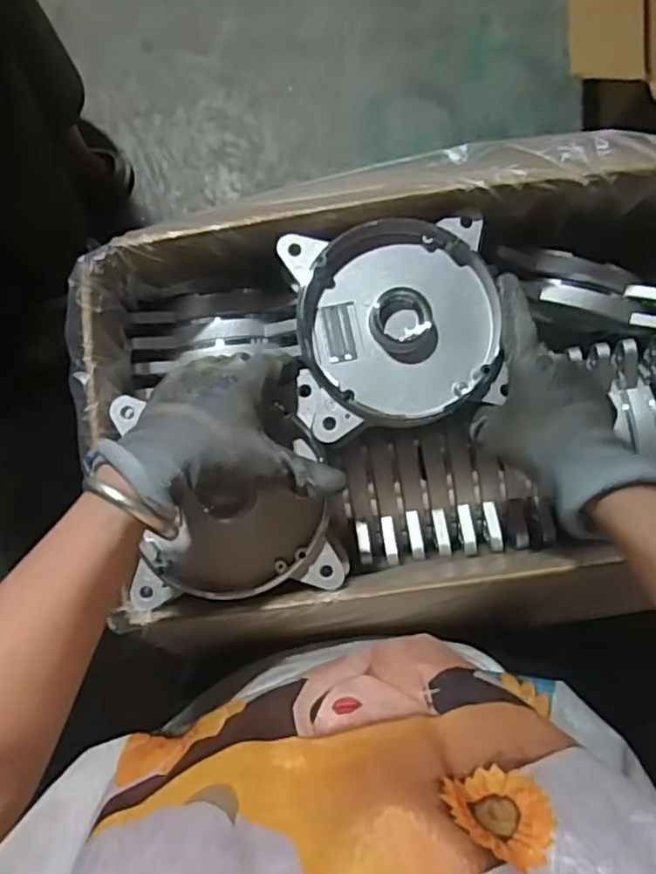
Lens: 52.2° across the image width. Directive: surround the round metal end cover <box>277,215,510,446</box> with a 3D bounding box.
[{"bbox_3d":[0.049,-0.079,0.465,0.141,0.027,0.142,-8,86,0],"label":"round metal end cover"}]

